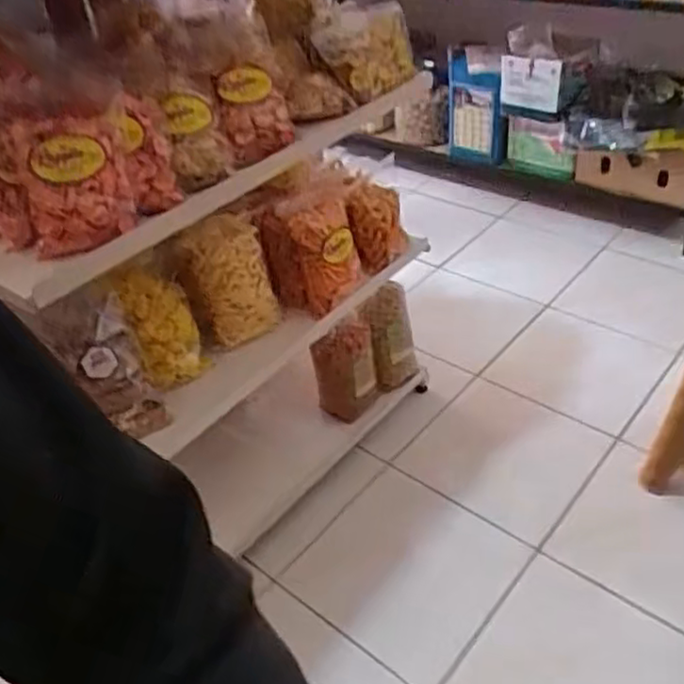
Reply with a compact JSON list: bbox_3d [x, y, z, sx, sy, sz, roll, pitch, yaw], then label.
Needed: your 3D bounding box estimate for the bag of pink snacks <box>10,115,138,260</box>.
[{"bbox_3d":[-0.362,-0.215,0.955,0.133,0.148,0.099,-13,39,-8],"label":"bag of pink snacks"}]

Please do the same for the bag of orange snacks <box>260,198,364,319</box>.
[{"bbox_3d":[-0.065,-0.183,1.463,0.182,0.248,0.147,-7,38,-1],"label":"bag of orange snacks"}]

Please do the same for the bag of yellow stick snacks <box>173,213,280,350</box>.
[{"bbox_3d":[-0.215,-0.106,1.352,0.156,0.264,0.075,-32,45,-28],"label":"bag of yellow stick snacks"}]

